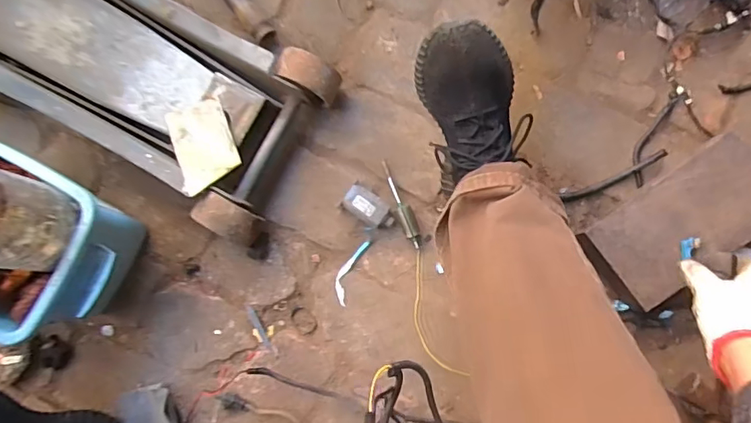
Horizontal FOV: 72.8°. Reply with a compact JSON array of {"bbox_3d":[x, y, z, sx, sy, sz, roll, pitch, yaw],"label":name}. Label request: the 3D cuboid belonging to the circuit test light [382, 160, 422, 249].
[{"bbox_3d":[0.035,-0.010,0.695,0.019,0.014,0.126,-23,83,3],"label":"circuit test light"}]

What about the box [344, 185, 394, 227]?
[{"bbox_3d":[-0.009,-0.003,0.684,0.071,0.022,0.040,32,102,-5],"label":"box"}]

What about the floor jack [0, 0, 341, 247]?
[{"bbox_3d":[-0.353,-0.214,0.681,0.558,0.169,0.245,30,88,7],"label":"floor jack"}]

